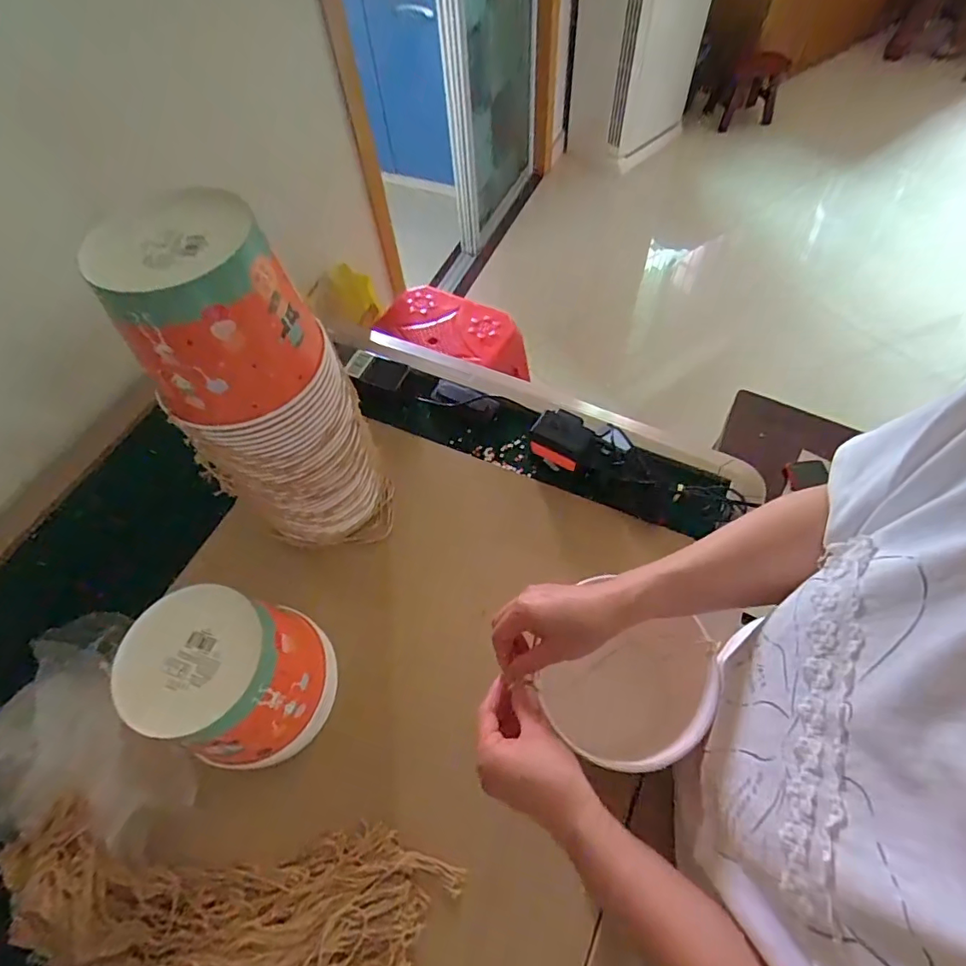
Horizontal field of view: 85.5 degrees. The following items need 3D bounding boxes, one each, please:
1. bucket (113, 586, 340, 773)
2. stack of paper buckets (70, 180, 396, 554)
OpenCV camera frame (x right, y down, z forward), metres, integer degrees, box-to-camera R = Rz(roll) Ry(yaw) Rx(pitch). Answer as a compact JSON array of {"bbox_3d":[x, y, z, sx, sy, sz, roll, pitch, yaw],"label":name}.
[{"bbox_3d":[-0.237,0.187,0.518,0.149,0.158,0.142,25,64,17],"label":"bucket"},{"bbox_3d":[-0.209,-0.080,0.541,0.143,0.381,0.139,-14,59,-5],"label":"stack of paper buckets"}]

